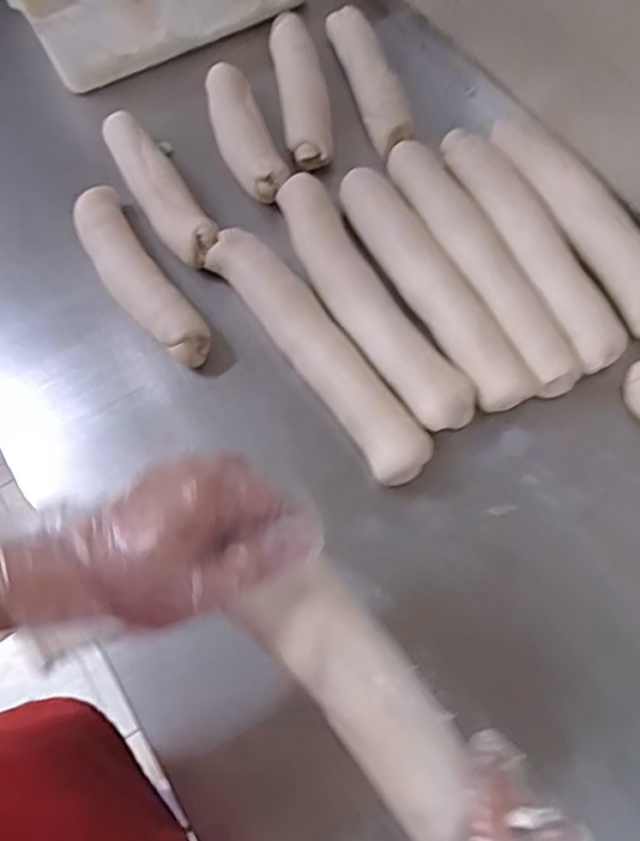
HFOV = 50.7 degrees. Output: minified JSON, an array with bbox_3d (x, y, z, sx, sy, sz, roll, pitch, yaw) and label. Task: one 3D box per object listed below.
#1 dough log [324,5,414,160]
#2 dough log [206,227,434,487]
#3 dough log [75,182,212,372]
[{"bbox_3d":[0.057,-0.377,0.742,0.048,0.043,0.231,-13,67,-6],"label":"dough log"},{"bbox_3d":[-0.006,-0.065,0.592,0.051,0.036,0.282,-33,70,-14],"label":"dough log"},{"bbox_3d":[-0.173,-0.135,0.634,0.053,0.038,0.214,-31,70,-13],"label":"dough log"}]

